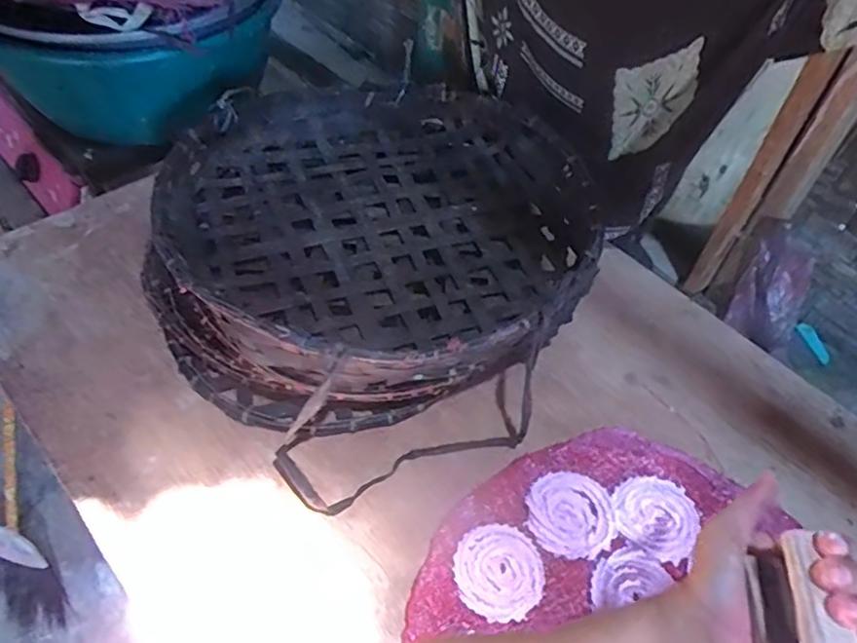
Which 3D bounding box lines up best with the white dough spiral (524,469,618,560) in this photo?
[{"bbox_3d":[0.128,0.171,0.561,0.077,0.005,0.078,6,51,1],"label":"white dough spiral"}]

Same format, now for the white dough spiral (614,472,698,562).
[{"bbox_3d":[0.204,0.172,0.561,0.069,0.008,0.073,31,55,20],"label":"white dough spiral"}]

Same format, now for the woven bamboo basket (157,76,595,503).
[{"bbox_3d":[-0.050,-0.091,0.697,0.473,0.125,0.483,37,58,24],"label":"woven bamboo basket"}]

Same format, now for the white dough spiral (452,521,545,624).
[{"bbox_3d":[0.059,0.209,0.526,0.075,0.009,0.076,2,51,-2],"label":"white dough spiral"}]

